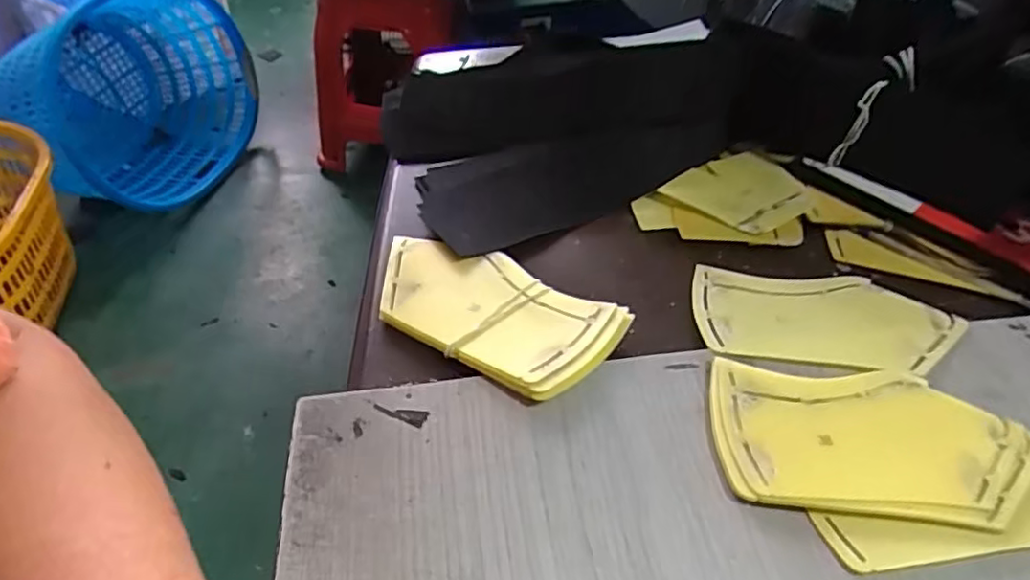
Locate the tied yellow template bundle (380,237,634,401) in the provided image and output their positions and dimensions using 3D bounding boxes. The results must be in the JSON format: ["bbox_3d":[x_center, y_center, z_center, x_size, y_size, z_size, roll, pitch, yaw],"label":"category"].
[{"bbox_3d":[-0.016,0.010,0.359,0.139,0.012,0.075,26,48,24],"label":"tied yellow template bundle"}]

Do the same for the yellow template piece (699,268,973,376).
[{"bbox_3d":[0.173,0.018,0.363,0.139,0.005,0.077,4,39,4],"label":"yellow template piece"}]

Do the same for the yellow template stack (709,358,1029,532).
[{"bbox_3d":[0.164,0.070,0.300,0.140,0.008,0.076,6,43,4],"label":"yellow template stack"}]

